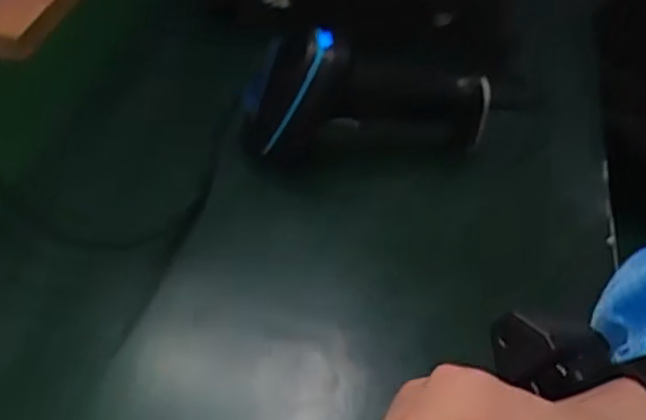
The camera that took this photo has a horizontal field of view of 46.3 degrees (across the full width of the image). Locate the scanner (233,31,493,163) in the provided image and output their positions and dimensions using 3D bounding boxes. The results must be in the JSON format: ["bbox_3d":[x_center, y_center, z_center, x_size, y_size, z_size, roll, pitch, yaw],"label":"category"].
[{"bbox_3d":[0.032,-0.084,0.534,0.174,0.073,0.068,-14,46,-20],"label":"scanner"}]

